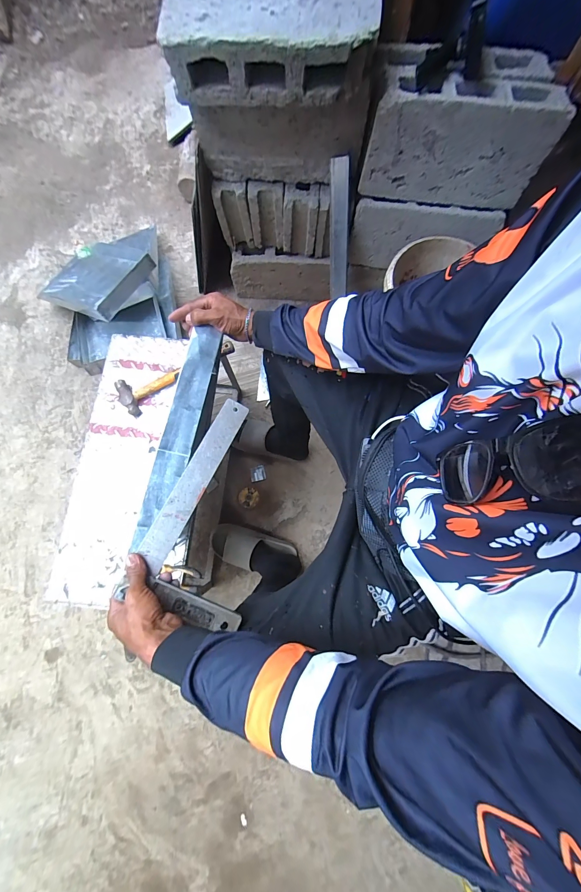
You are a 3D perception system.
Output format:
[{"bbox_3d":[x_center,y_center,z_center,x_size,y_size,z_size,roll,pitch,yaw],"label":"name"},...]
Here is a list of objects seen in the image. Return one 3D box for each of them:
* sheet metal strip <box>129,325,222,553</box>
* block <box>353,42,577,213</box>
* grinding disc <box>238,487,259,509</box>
[{"bbox_3d":[-0.180,-0.029,0.504,0.047,0.009,0.374,15,76,-17],"label":"sheet metal strip"},{"bbox_3d":[0.392,-0.769,0.741,0.395,0.192,0.203,6,77,0],"label":"block"},{"bbox_3d":[-0.139,0.173,1.023,0.067,0.004,0.068,0,77,-1],"label":"grinding disc"}]

